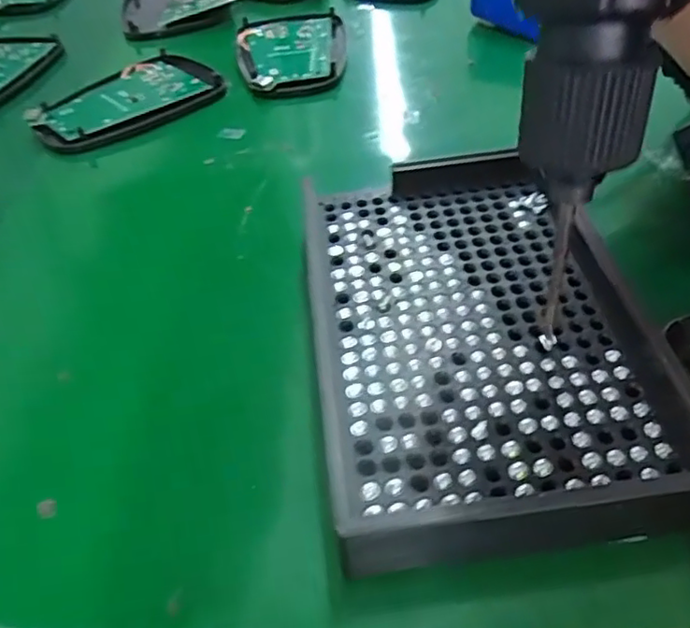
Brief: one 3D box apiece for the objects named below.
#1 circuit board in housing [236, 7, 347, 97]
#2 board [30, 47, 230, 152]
[{"bbox_3d":[-0.030,-0.151,0.346,0.062,0.009,0.093,-7,45,-4],"label":"circuit board in housing"},{"bbox_3d":[-0.115,-0.115,0.317,0.065,0.007,0.095,34,55,31],"label":"board"}]

